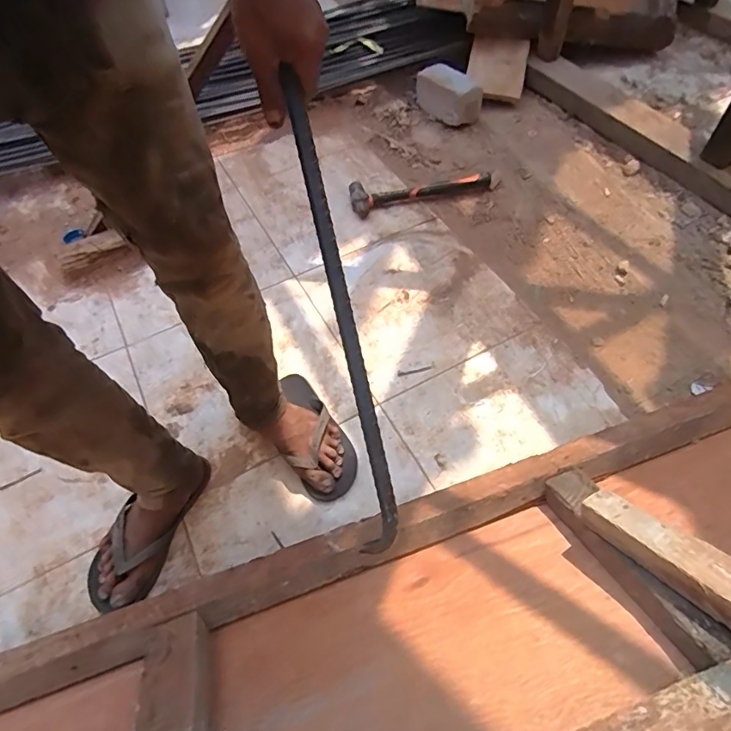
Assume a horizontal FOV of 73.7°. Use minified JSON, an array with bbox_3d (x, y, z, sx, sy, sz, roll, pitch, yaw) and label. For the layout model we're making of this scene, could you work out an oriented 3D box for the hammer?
[{"bbox_3d":[0.142,-0.446,1.247,0.358,0.033,0.097,-10,58,-3],"label":"hammer"}]

